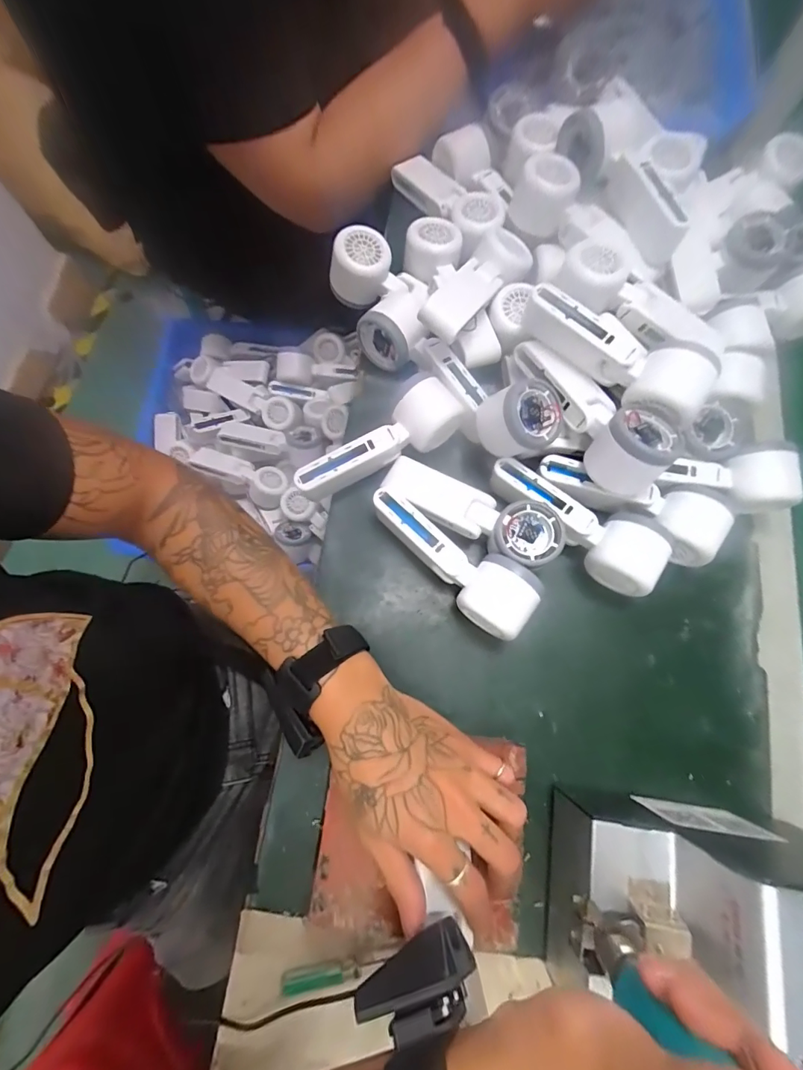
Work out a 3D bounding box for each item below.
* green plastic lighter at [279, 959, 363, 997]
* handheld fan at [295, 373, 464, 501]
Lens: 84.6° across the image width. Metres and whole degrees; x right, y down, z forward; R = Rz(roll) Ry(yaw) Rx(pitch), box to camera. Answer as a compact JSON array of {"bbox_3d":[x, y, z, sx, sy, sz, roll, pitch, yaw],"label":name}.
[{"bbox_3d":[-0.060,0.323,0.323,0.057,0.017,0.010,-13,76,-5],"label":"green plastic lighter"},{"bbox_3d":[-0.025,-0.090,0.414,0.162,0.047,0.052,-28,77,-9],"label":"handheld fan"}]

